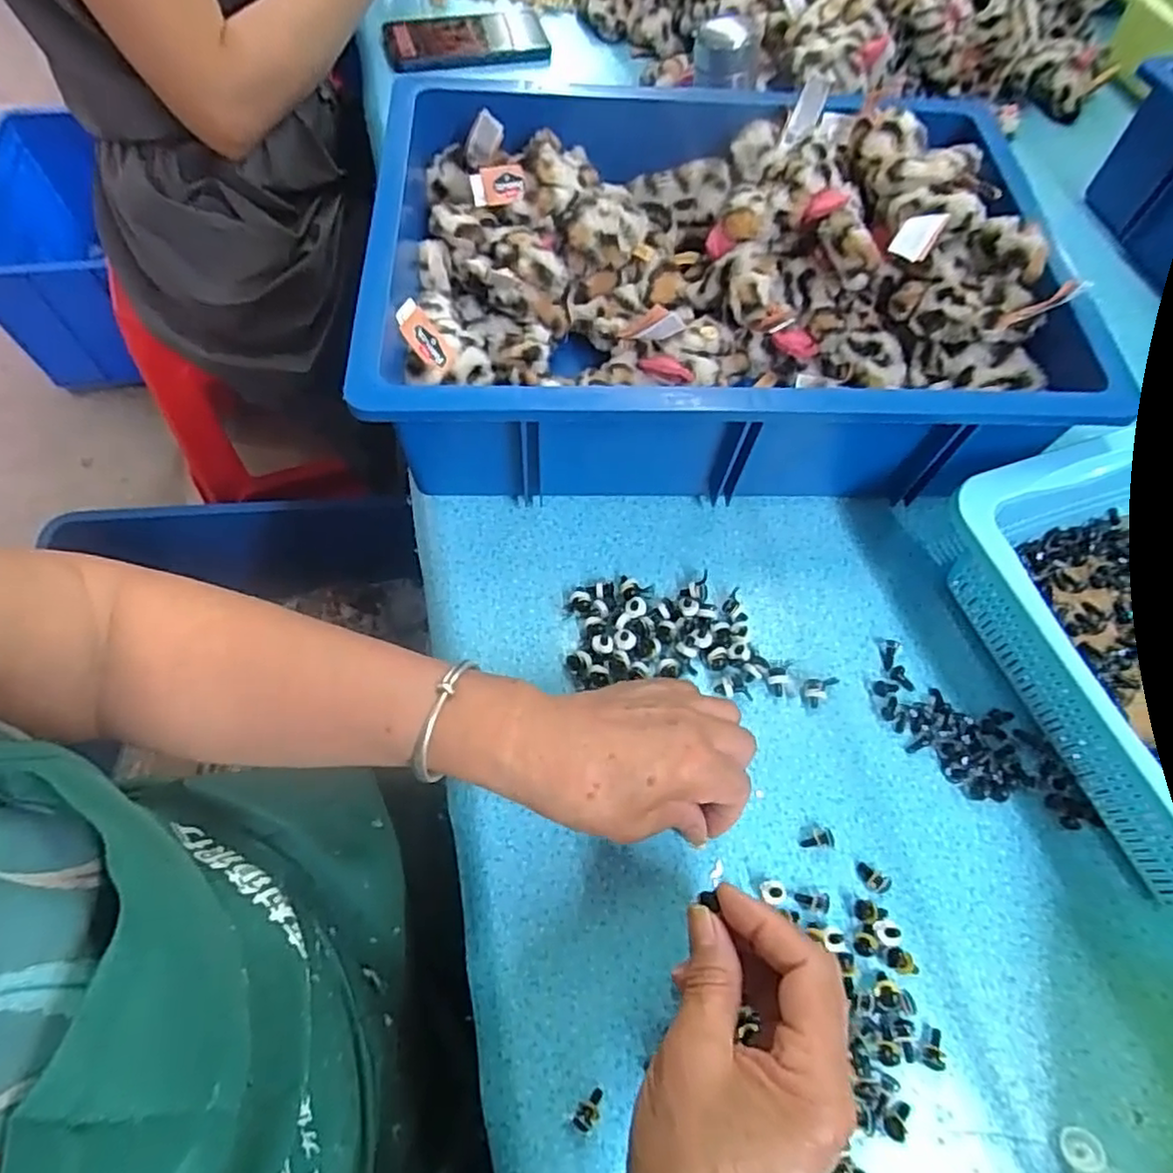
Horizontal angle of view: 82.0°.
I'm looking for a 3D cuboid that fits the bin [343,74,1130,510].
[{"bbox_3d":[0.083,-0.210,0.487,0.438,0.117,0.319,-1,63,-4],"label":"bin"}]

